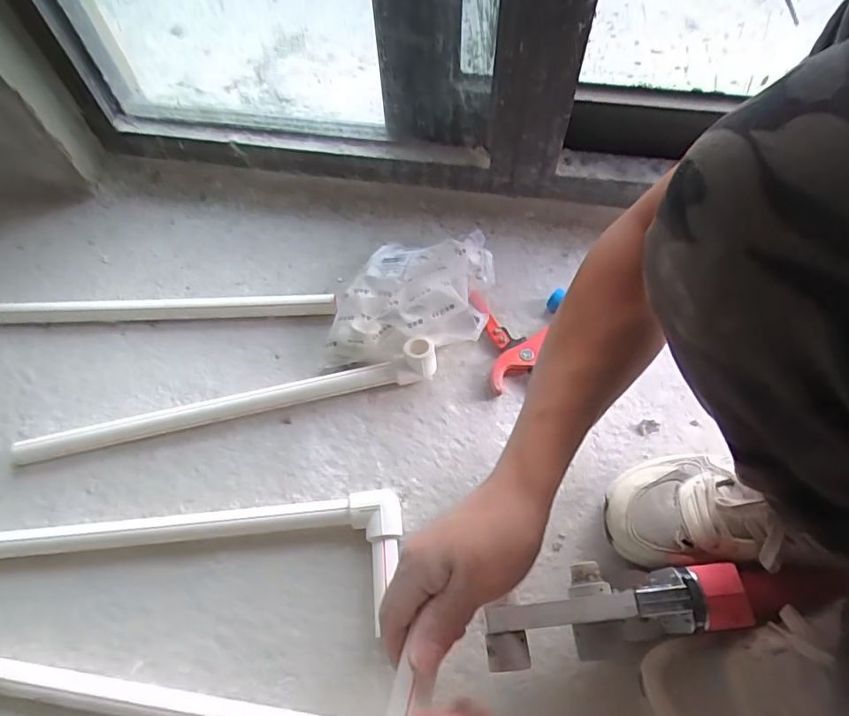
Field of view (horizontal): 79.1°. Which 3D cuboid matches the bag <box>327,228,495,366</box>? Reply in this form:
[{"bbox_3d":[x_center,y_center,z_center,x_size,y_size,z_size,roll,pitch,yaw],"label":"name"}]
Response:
[{"bbox_3d":[-0.018,-0.070,0.616,0.198,0.107,0.136,0,61,2],"label":"bag"}]

